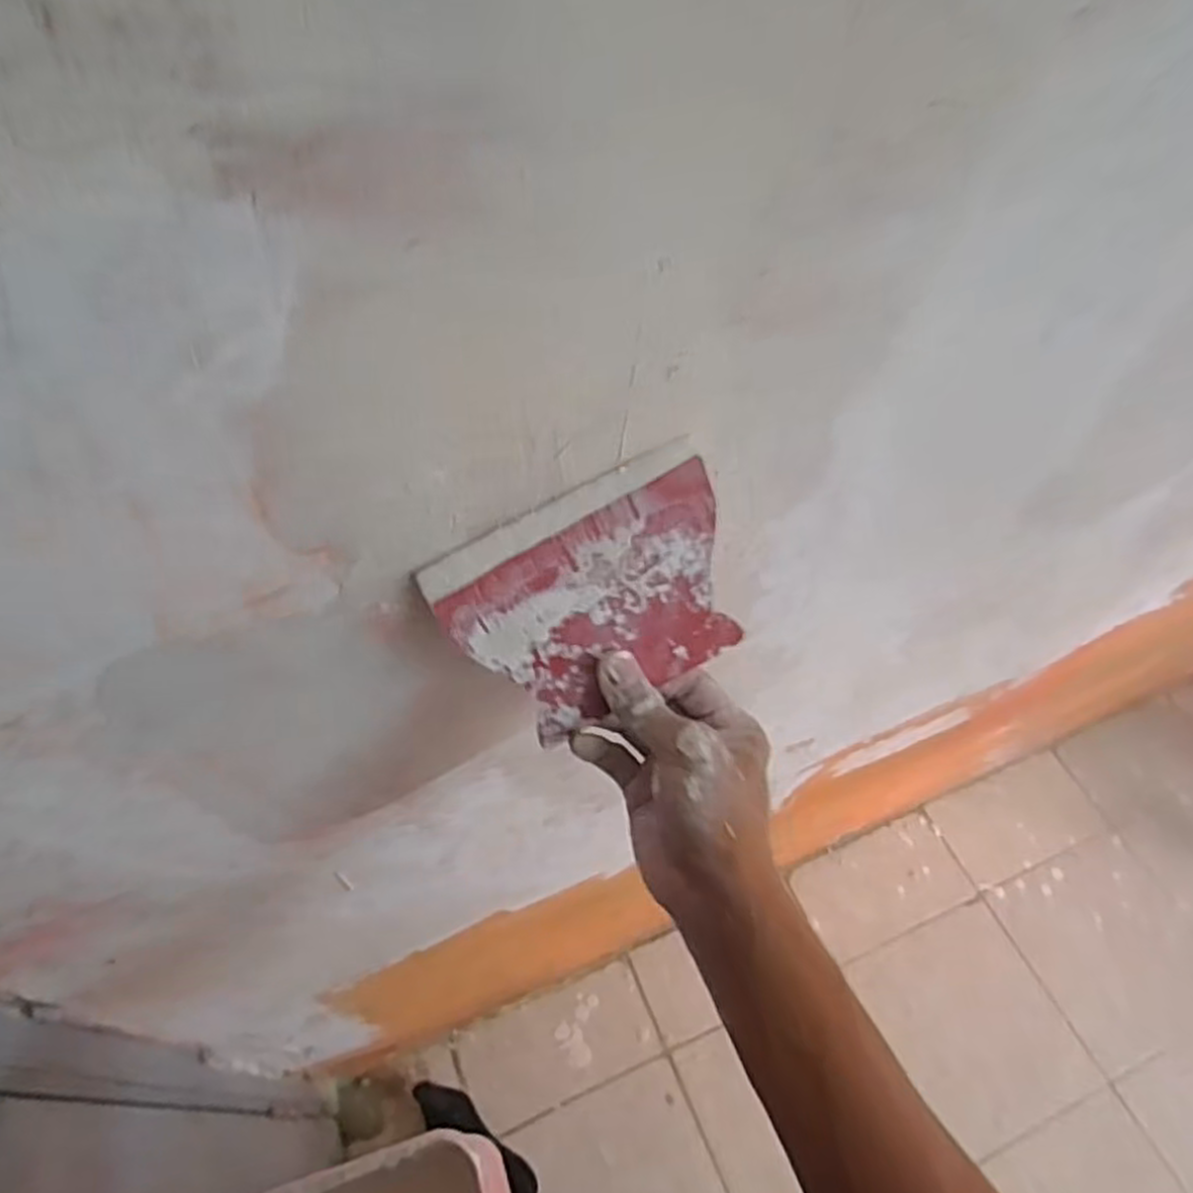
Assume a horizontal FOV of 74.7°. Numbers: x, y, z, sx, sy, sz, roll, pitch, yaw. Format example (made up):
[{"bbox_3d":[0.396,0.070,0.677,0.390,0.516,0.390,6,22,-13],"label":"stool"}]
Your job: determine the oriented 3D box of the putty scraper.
[{"bbox_3d":[0.003,0.003,0.336,0.119,0.104,0.004,-28,30,-4],"label":"putty scraper"}]

